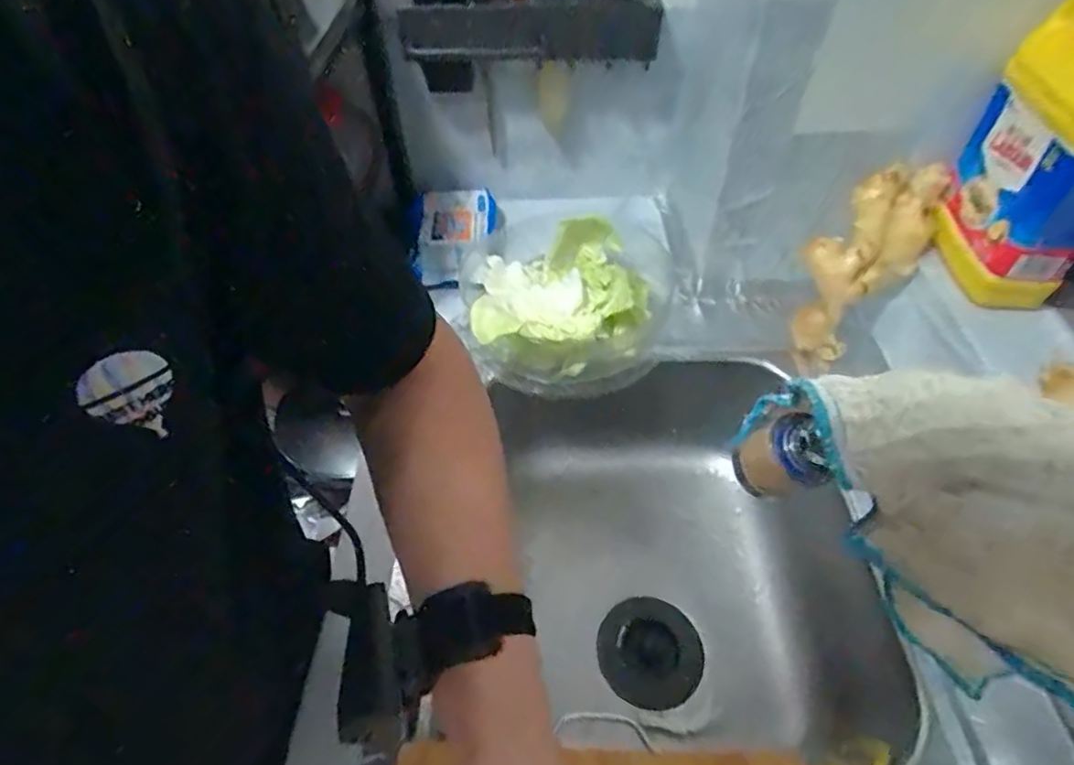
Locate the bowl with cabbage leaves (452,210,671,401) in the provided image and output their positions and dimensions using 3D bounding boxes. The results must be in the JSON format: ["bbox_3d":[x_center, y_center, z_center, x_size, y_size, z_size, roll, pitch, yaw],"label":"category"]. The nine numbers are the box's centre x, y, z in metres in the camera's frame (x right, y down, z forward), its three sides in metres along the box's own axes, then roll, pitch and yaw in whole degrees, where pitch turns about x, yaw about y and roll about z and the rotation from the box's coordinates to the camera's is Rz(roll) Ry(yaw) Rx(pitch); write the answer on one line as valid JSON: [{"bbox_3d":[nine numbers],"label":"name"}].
[{"bbox_3d":[0.031,-0.106,0.689,0.242,0.085,0.252,-1,50,2],"label":"bowl with cabbage leaves"}]

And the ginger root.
[{"bbox_3d":[0.332,-0.115,0.616,0.052,0.220,0.093,-13,46,-37],"label":"ginger root"}]

